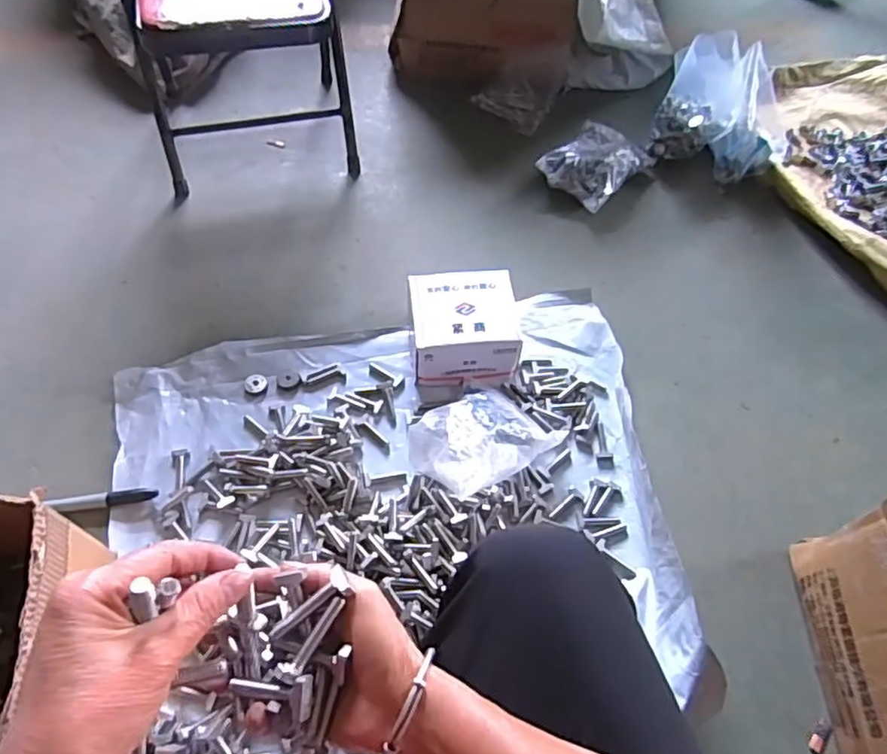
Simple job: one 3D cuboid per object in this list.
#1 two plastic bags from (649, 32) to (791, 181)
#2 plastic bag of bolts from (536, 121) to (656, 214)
[{"bbox_3d":[0.513,-0.482,1.080,0.232,0.177,0.170,29,60,16],"label":"two plastic bags"},{"bbox_3d":[0.274,-0.390,1.088,0.135,0.064,0.193,35,62,19],"label":"plastic bag of bolts"}]

